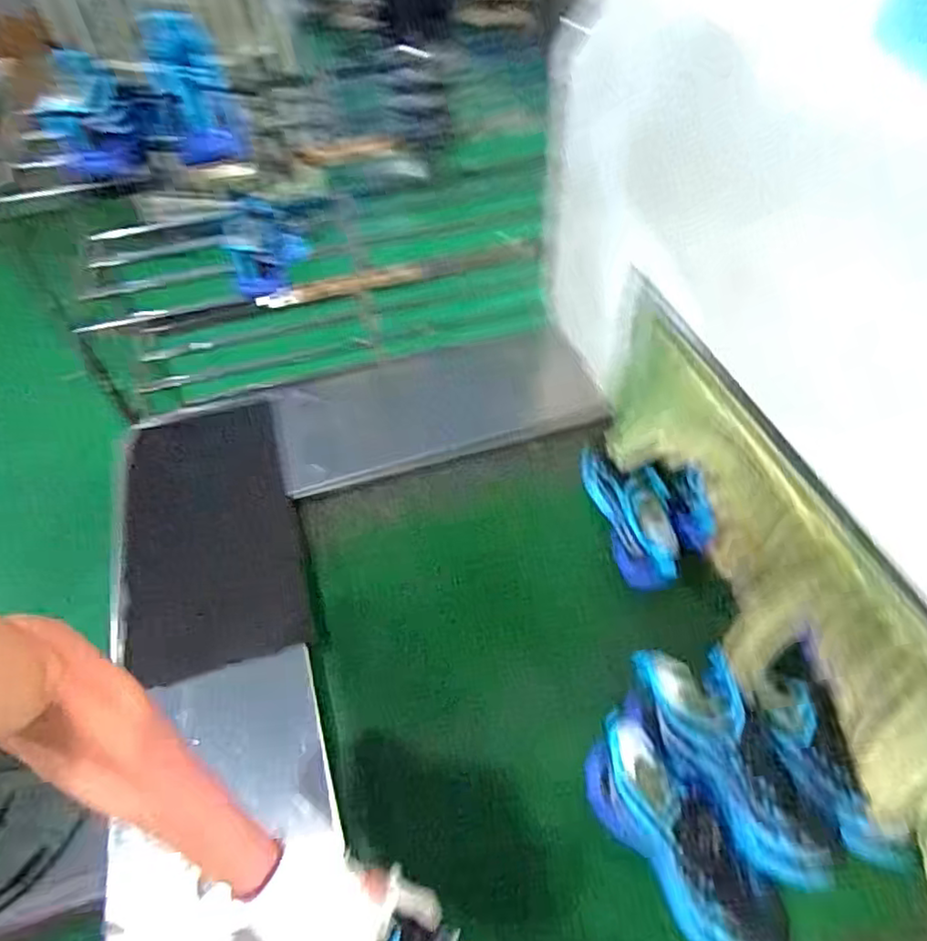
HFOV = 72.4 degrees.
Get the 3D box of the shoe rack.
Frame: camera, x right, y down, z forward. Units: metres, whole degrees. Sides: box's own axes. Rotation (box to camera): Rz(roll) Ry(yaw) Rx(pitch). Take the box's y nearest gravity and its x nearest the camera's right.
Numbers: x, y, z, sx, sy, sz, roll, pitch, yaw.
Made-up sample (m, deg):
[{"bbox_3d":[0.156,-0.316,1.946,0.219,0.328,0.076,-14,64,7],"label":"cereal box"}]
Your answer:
[{"bbox_3d":[-0.292,-0.425,1.218,0.883,0.495,0.327,-13,53,-8],"label":"shoe rack"}]

